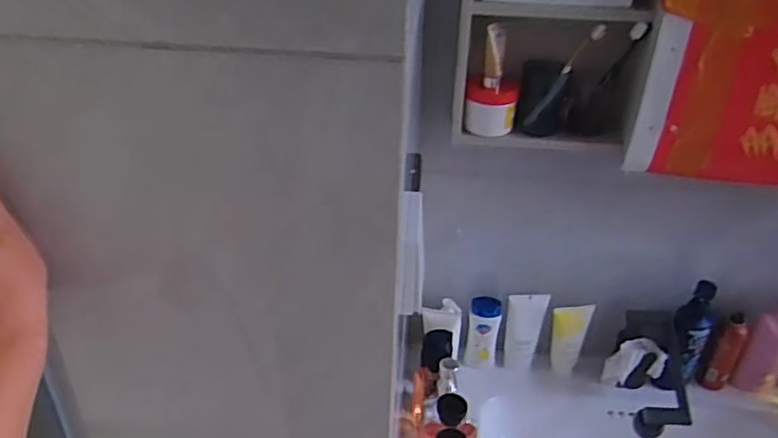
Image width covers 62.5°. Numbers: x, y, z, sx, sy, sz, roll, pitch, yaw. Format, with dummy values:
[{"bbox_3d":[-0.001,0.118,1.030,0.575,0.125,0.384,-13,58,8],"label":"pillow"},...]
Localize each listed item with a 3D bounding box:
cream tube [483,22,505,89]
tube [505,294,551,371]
[{"bbox_3d":[0.153,-0.237,0.928,0.027,0.089,0.030,6,33,6],"label":"cream tube"},{"bbox_3d":[0.271,0.226,1.293,0.077,0.165,0.047,9,33,10],"label":"tube"}]

